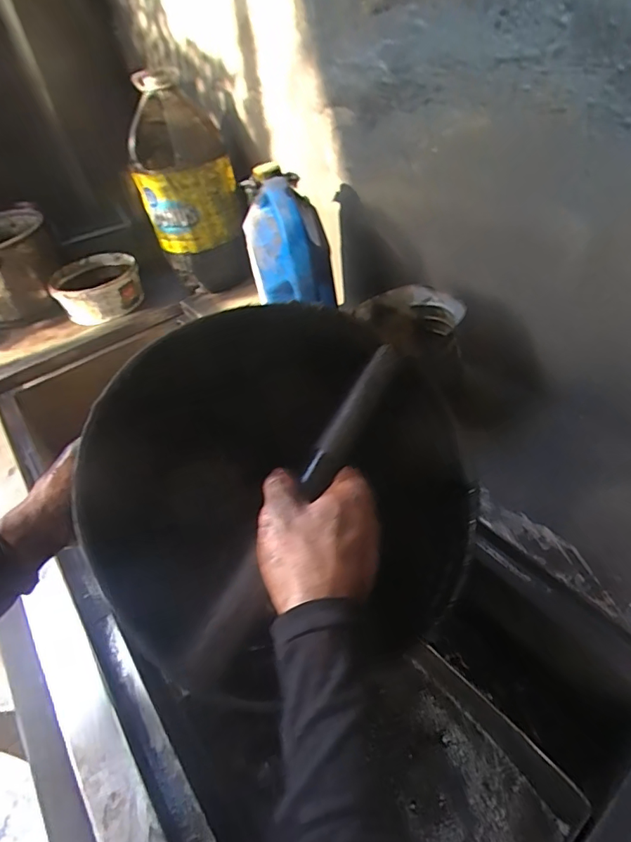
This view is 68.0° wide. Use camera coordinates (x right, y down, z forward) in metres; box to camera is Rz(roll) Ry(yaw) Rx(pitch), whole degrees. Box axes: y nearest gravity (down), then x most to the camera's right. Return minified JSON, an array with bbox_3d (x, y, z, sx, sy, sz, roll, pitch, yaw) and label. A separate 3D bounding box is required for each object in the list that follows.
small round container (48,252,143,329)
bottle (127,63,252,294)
[{"bbox_3d":[-0.509,-0.312,1.102,0.194,0.082,0.191,-25,45,-16],"label":"small round container"},{"bbox_3d":[-0.277,-0.489,1.007,0.211,0.386,0.239,-18,43,-8],"label":"bottle"}]

